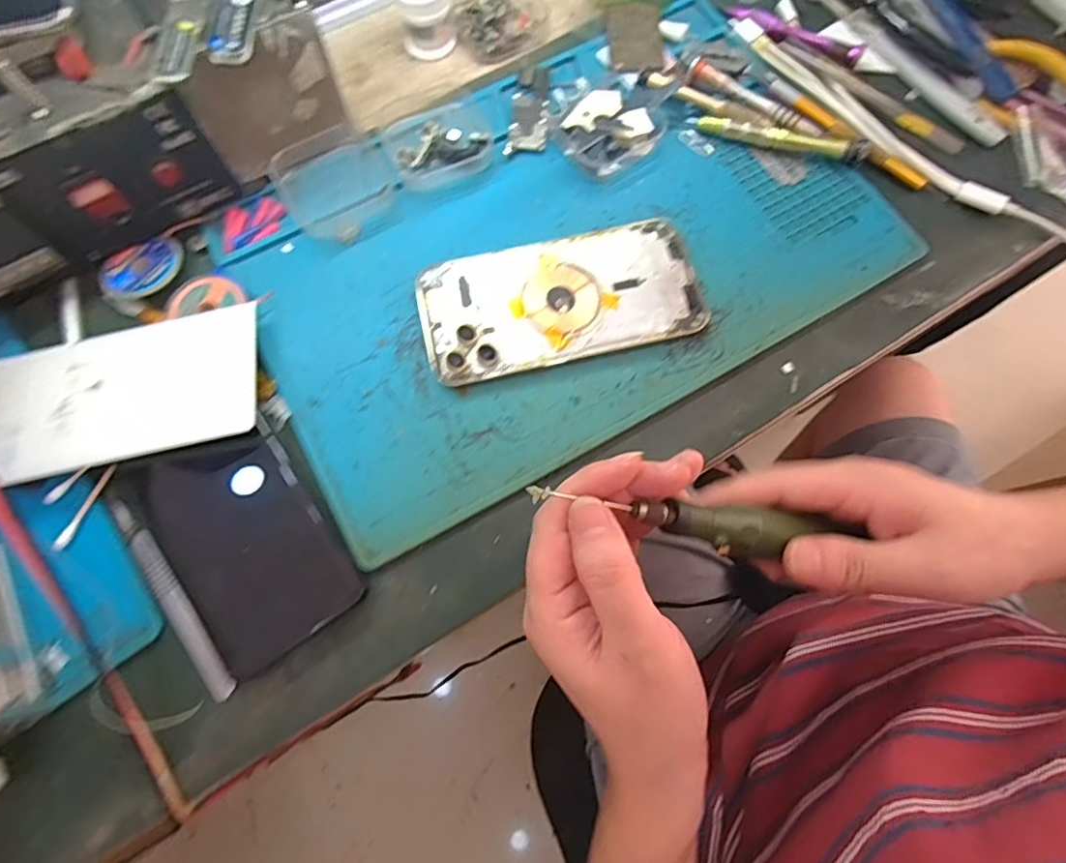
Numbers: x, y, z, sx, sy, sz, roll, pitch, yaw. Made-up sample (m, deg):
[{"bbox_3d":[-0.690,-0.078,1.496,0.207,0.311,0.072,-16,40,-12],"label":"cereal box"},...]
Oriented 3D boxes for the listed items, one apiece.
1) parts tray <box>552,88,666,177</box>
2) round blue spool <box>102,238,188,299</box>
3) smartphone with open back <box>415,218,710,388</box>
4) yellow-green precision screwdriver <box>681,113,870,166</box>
[{"bbox_3d":[0.048,-0.193,0.359,0.060,0.015,0.048,-31,77,-9],"label":"parts tray"},{"bbox_3d":[-0.233,-0.098,0.333,0.040,0.008,0.043,0,74,-1],"label":"round blue spool"},{"bbox_3d":[0.016,-0.076,0.329,0.160,0.009,0.075,-13,75,-4],"label":"smartphone with open back"},{"bbox_3d":[0.155,-0.189,0.356,0.109,0.013,0.012,16,75,4],"label":"yellow-green precision screwdriver"}]

